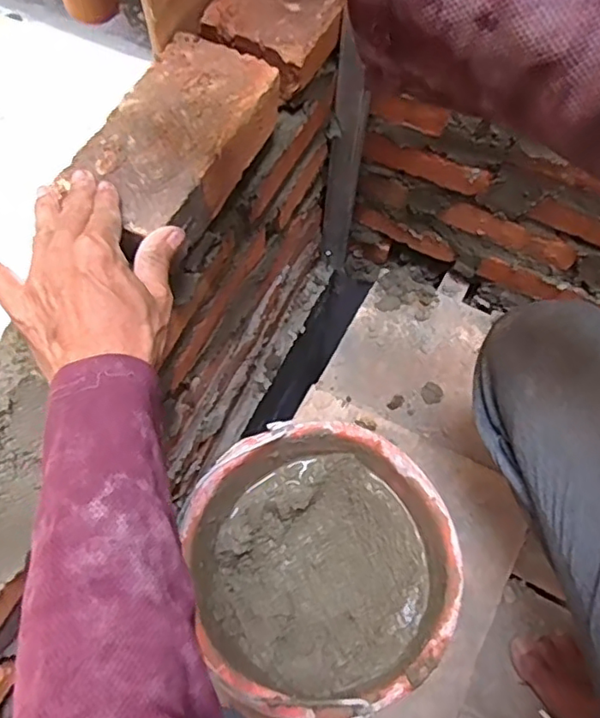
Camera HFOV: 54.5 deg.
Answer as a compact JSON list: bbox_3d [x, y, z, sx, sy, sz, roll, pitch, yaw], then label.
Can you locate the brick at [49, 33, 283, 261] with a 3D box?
[{"bbox_3d":[-0.094,-0.166,0.451,0.094,0.044,0.175,25,68,9],"label":"brick"}]

